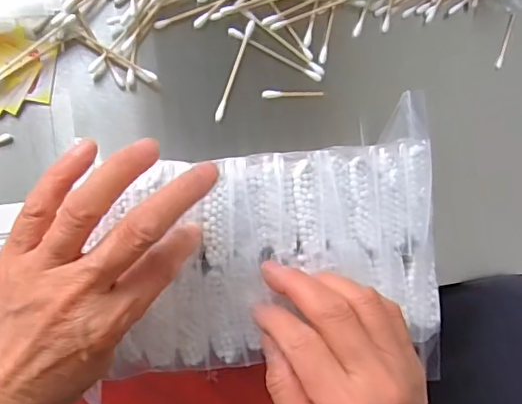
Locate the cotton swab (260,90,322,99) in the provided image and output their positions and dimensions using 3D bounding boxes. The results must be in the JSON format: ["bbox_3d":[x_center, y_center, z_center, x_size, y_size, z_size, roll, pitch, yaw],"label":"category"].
[{"bbox_3d":[0.023,-0.078,0.397,0.044,0.004,0.006,-4,90,-8],"label":"cotton swab"}]

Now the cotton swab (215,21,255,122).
[{"bbox_3d":[-0.018,-0.092,0.393,0.006,0.005,0.073,19,87,-8],"label":"cotton swab"}]

